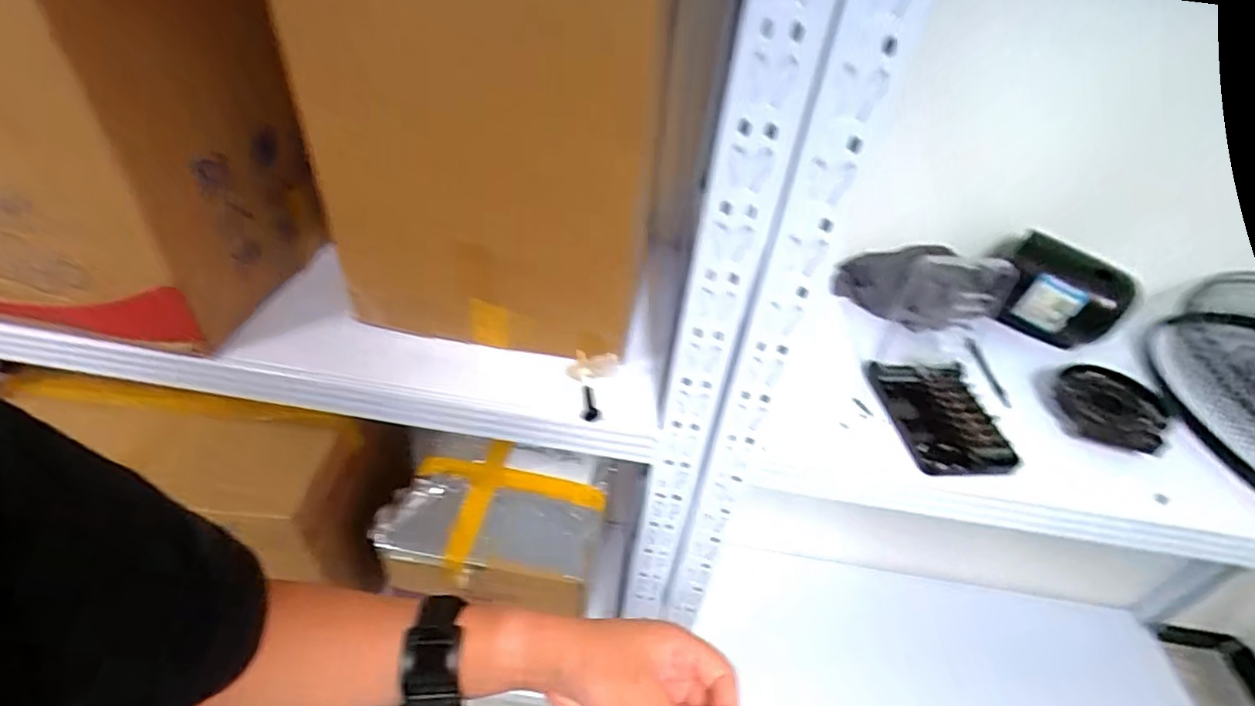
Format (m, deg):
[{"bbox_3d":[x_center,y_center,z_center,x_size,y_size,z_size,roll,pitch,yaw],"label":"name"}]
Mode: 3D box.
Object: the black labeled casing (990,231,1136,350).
[{"bbox_3d":[0.581,-0.084,0.796,0.164,0.102,0.079,34,46,28],"label":"black labeled casing"}]

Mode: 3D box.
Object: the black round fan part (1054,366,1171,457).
[{"bbox_3d":[0.577,0.062,0.697,0.106,0.027,0.147,31,45,26],"label":"black round fan part"}]

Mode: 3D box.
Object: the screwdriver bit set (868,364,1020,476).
[{"bbox_3d":[0.352,0.068,0.656,0.111,0.024,0.153,2,40,-7],"label":"screwdriver bit set"}]

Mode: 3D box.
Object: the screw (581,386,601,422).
[{"bbox_3d":[-0.041,0.052,0.617,0.020,0.013,0.041,-4,62,-14],"label":"screw"}]

